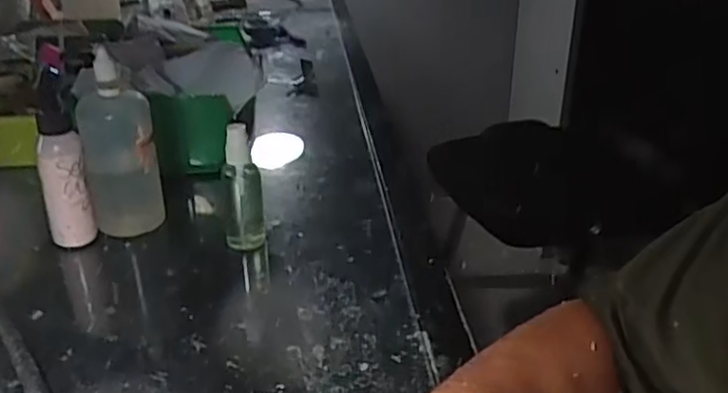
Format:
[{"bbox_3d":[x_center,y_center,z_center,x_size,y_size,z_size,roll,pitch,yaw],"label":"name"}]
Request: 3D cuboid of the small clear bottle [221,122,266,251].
[{"bbox_3d":[-0.105,-0.010,0.594,0.034,0.110,0.032,-4,28,-9],"label":"small clear bottle"}]

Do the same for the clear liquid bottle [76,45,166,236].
[{"bbox_3d":[-0.215,-0.045,0.609,0.060,0.148,0.050,-10,29,-20],"label":"clear liquid bottle"}]

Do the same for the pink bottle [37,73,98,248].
[{"bbox_3d":[-0.256,-0.028,0.583,0.036,0.140,0.030,-12,30,-23],"label":"pink bottle"}]

